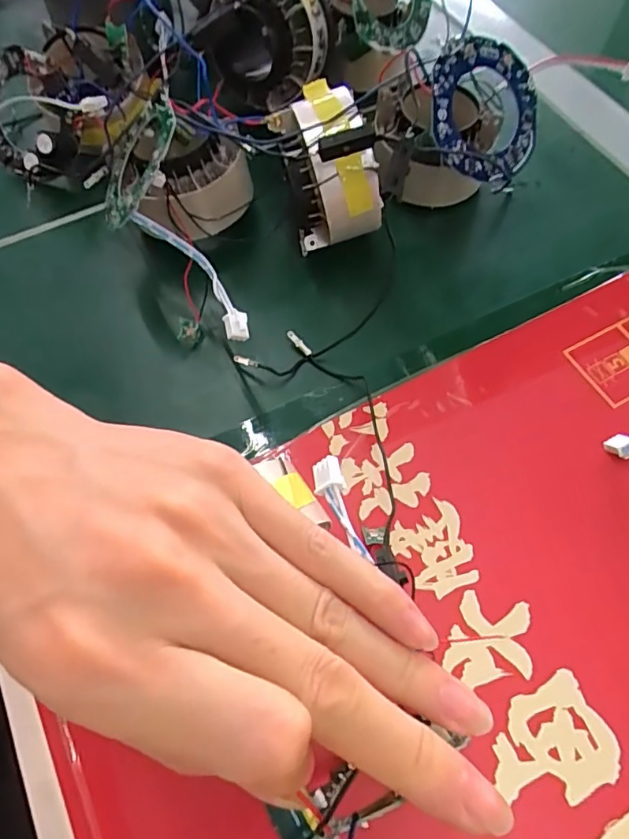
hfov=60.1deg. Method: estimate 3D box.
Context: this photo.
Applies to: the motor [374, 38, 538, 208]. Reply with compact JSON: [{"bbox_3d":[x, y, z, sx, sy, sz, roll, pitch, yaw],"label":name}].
[{"bbox_3d":[0.069,-0.144,0.284,0.080,0.071,0.078,23,67,12],"label":"motor"}]

